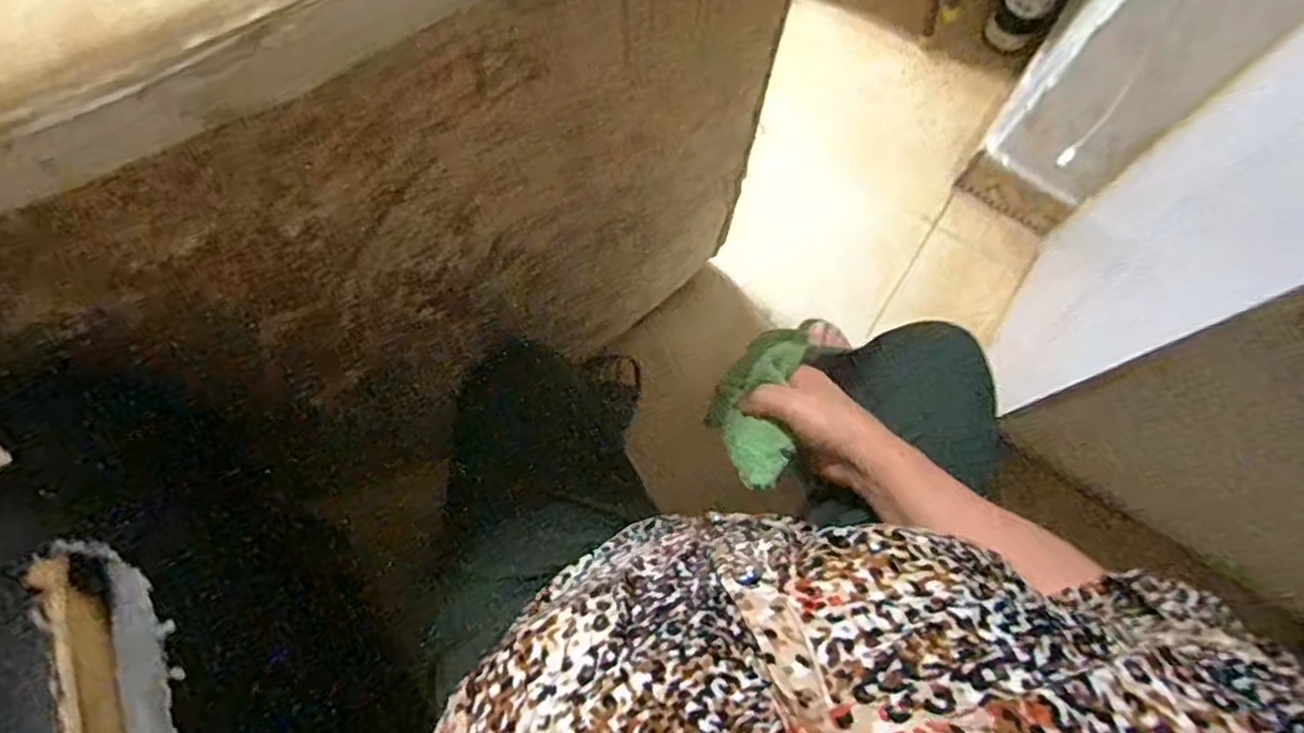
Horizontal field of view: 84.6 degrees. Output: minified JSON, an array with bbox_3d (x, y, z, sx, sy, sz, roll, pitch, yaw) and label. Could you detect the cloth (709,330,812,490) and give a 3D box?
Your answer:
[{"bbox_3d":[0.087,0.032,0.610,0.067,0.053,0.138,13,68,2],"label":"cloth"}]

